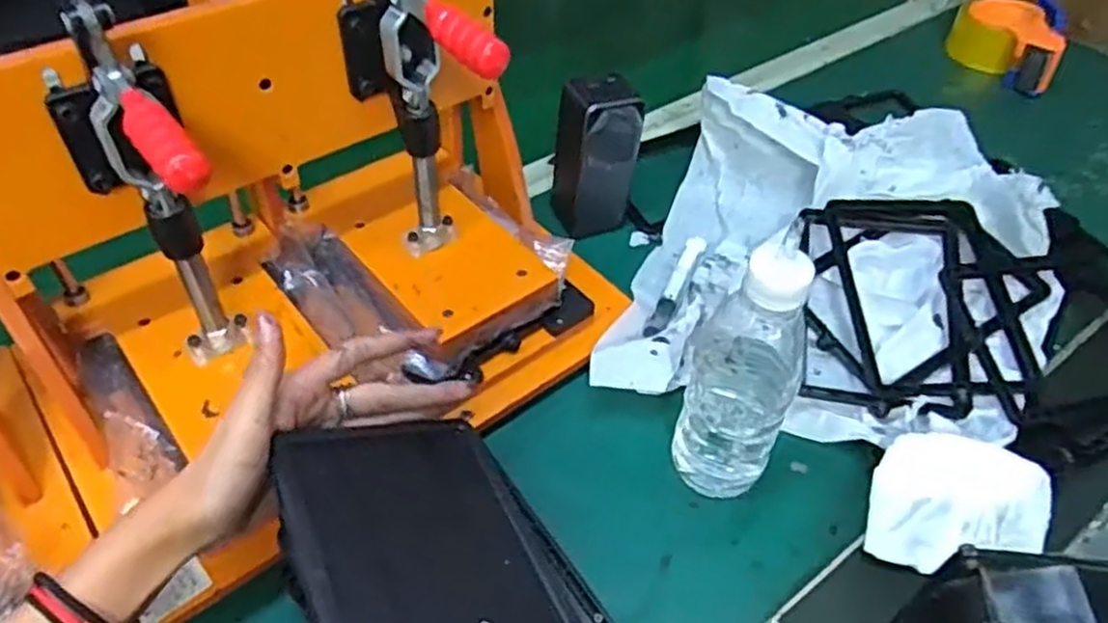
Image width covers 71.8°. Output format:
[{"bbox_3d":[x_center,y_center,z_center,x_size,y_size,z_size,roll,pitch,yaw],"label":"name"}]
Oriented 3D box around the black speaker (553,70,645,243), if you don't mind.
[{"bbox_3d":[0.035,-0.132,0.643,0.055,0.131,0.052,-20,51,-21],"label":"black speaker"}]

